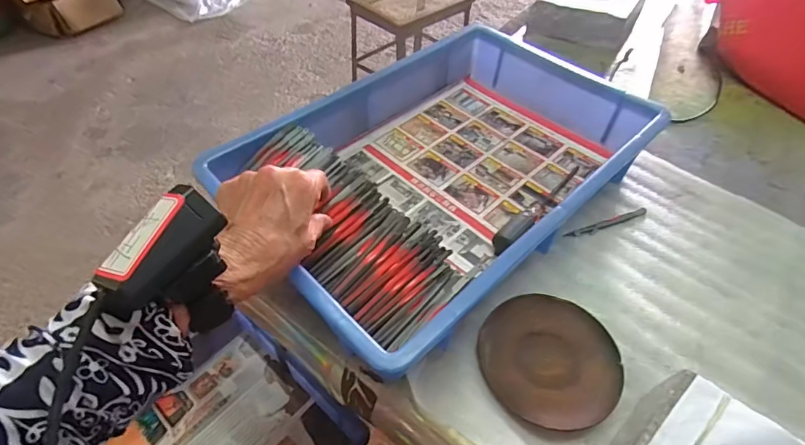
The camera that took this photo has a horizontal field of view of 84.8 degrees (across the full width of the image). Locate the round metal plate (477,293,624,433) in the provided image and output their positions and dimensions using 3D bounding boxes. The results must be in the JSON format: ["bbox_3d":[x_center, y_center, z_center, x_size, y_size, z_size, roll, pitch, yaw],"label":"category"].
[{"bbox_3d":[0.123,0.116,0.374,0.111,0.015,0.114,1,49,-1],"label":"round metal plate"}]

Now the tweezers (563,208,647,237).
[{"bbox_3d":[0.222,0.002,0.480,0.107,0.007,0.009,-18,52,-16],"label":"tweezers"}]

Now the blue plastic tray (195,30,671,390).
[{"bbox_3d":[0.047,-0.063,0.476,0.417,0.087,0.278,-35,56,-28],"label":"blue plastic tray"}]

